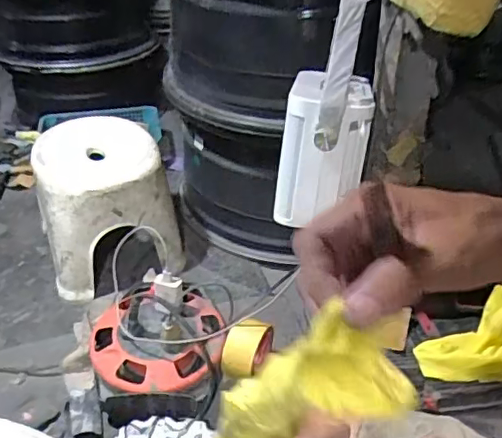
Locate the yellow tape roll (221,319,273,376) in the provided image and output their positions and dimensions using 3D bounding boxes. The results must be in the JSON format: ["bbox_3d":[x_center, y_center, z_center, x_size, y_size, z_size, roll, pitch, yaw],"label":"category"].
[{"bbox_3d":[-0.006,0.194,0.866,0.059,0.072,0.082,12,38,16],"label":"yellow tape roll"}]

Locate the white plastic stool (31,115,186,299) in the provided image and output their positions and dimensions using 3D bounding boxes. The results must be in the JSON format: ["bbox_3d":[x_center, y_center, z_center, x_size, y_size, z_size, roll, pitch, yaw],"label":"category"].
[{"bbox_3d":[-0.278,-0.032,1.082,0.234,0.234,0.224,-13,38,-18],"label":"white plastic stool"}]

